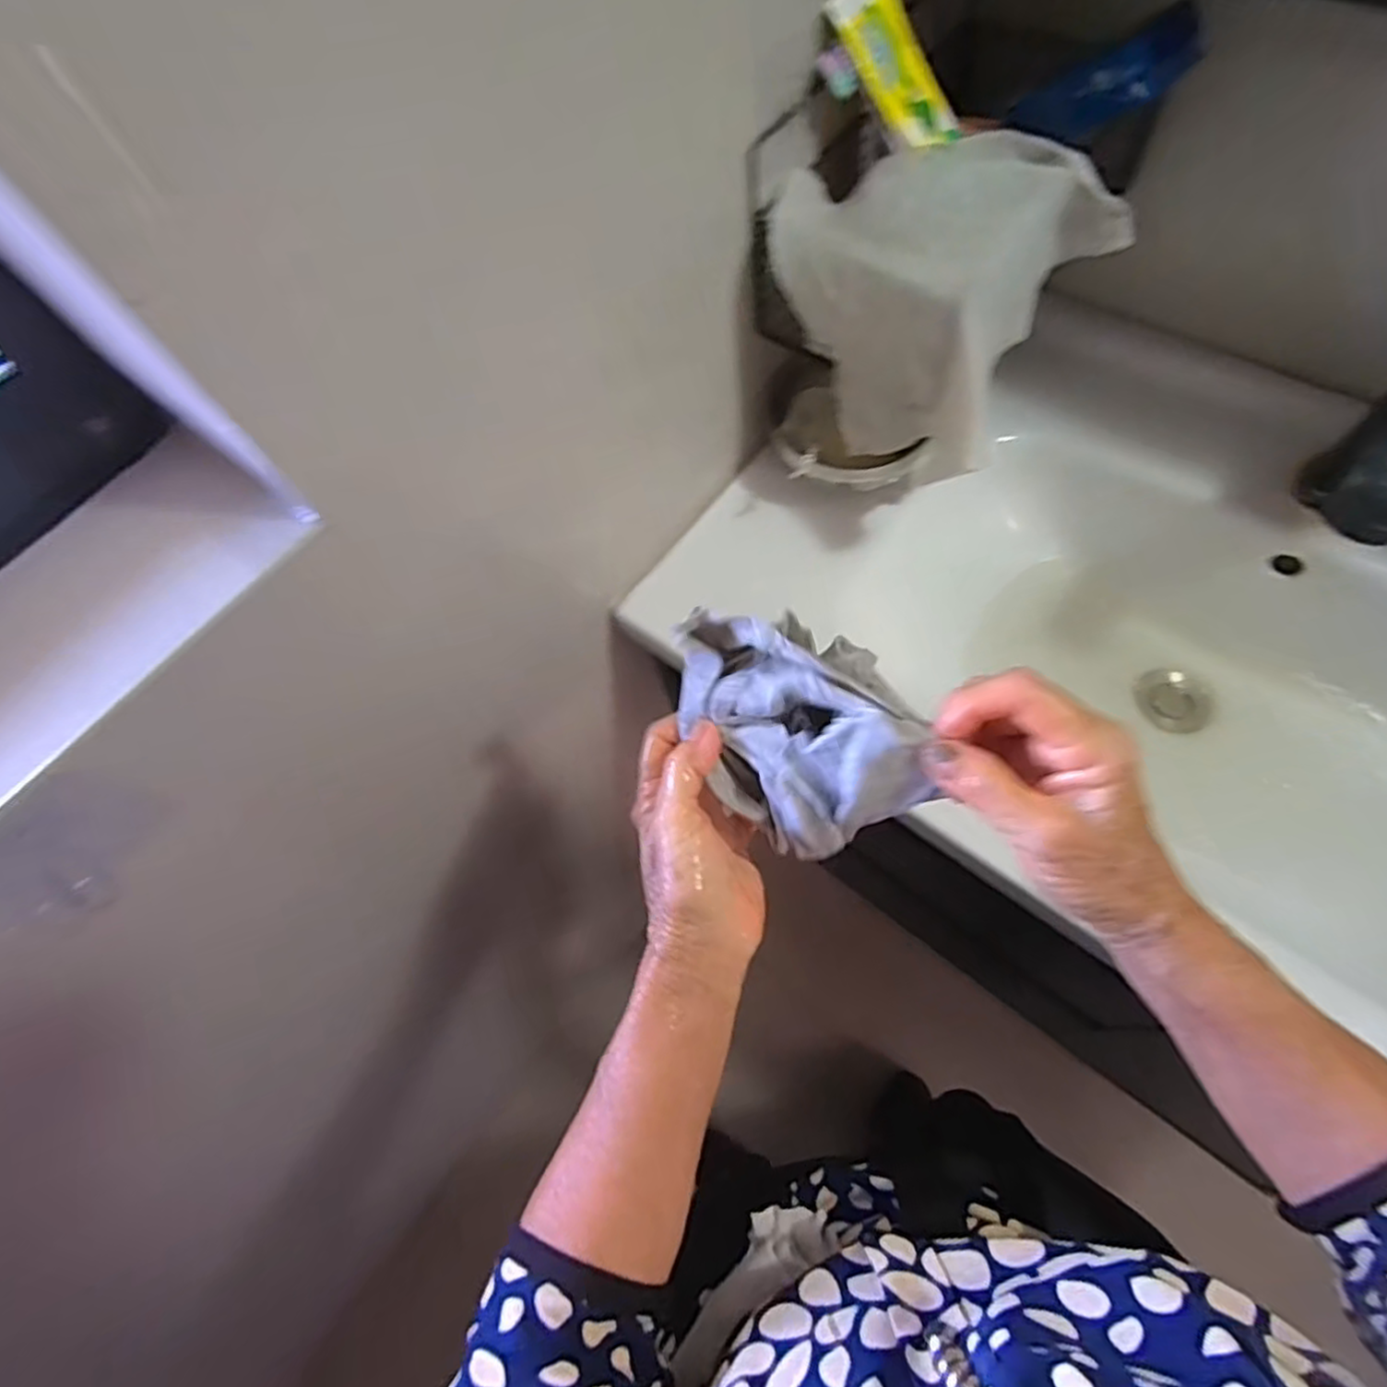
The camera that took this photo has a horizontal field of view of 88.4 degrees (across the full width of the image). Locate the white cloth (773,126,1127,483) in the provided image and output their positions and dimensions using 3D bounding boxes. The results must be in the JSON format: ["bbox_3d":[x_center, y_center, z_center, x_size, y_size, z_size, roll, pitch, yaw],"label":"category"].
[{"bbox_3d":[0.156,-0.275,0.489,0.192,0.131,0.169,34,71,18],"label":"white cloth"}]

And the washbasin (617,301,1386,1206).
[{"bbox_3d":[0.387,-0.016,0.560,0.764,0.205,0.465,35,71,18],"label":"washbasin"}]

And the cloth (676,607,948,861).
[{"bbox_3d":[0.045,0.012,0.332,0.031,0.095,0.124,-23,73,-49],"label":"cloth"}]

